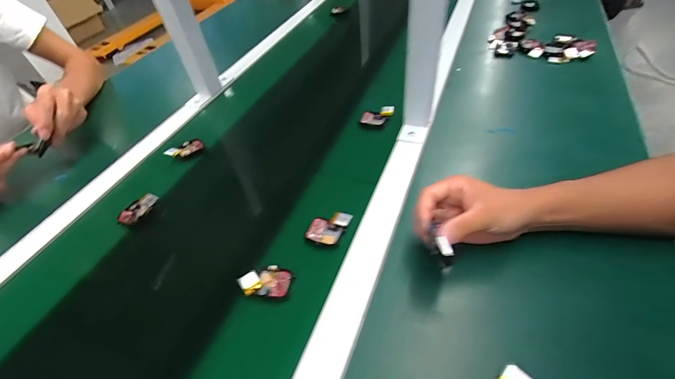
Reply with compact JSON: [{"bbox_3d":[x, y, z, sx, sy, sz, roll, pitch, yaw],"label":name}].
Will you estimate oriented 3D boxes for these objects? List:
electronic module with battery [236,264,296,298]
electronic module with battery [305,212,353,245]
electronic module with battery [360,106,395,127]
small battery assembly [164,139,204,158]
[{"bbox_3d":[-0.080,0.102,0.364,0.057,0.015,0.036,-2,47,5],"label":"electronic module with battery"},{"bbox_3d":[-0.013,0.048,0.414,0.046,0.015,0.049,19,52,23],"label":"electronic module with battery"},{"bbox_3d":[0.069,-0.128,0.560,0.057,0.020,0.034,-2,47,6],"label":"electronic module with battery"},{"bbox_3d":[-0.263,-0.071,0.558,0.061,0.019,0.029,-23,49,-14],"label":"small battery assembly"}]

